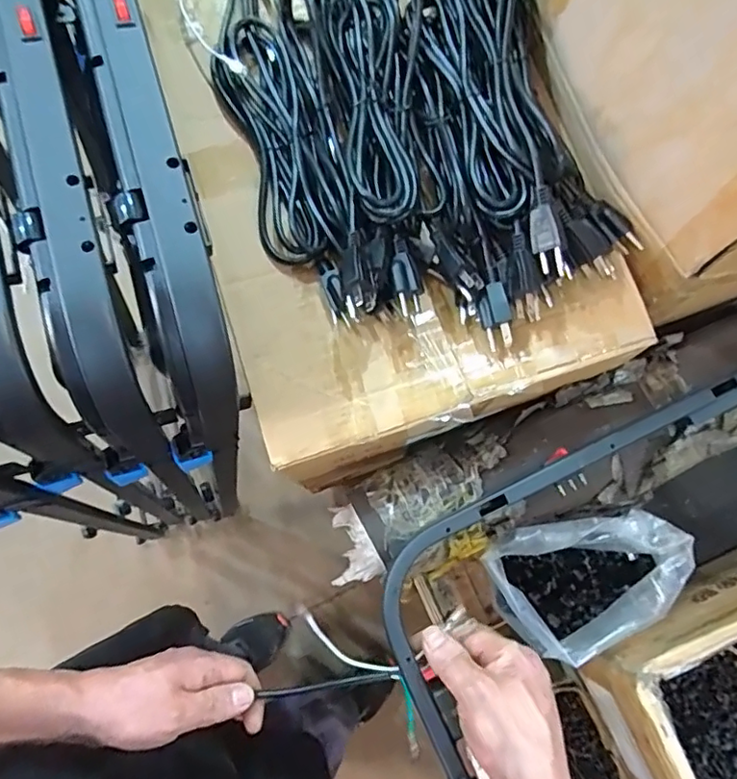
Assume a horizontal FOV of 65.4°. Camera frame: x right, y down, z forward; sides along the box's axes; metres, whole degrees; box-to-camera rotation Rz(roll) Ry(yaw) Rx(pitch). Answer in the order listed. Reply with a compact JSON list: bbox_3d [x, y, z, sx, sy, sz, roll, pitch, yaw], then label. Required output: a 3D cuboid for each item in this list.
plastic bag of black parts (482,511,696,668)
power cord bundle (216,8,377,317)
[{"bbox_3d":[0.218,0.192,0.594,0.182,0.117,0.128,-18,78,-4],"label":"plastic bag of black parts"},{"bbox_3d":[-0.065,-0.199,0.483,0.091,0.054,0.309,-15,78,-4],"label":"power cord bundle"}]

